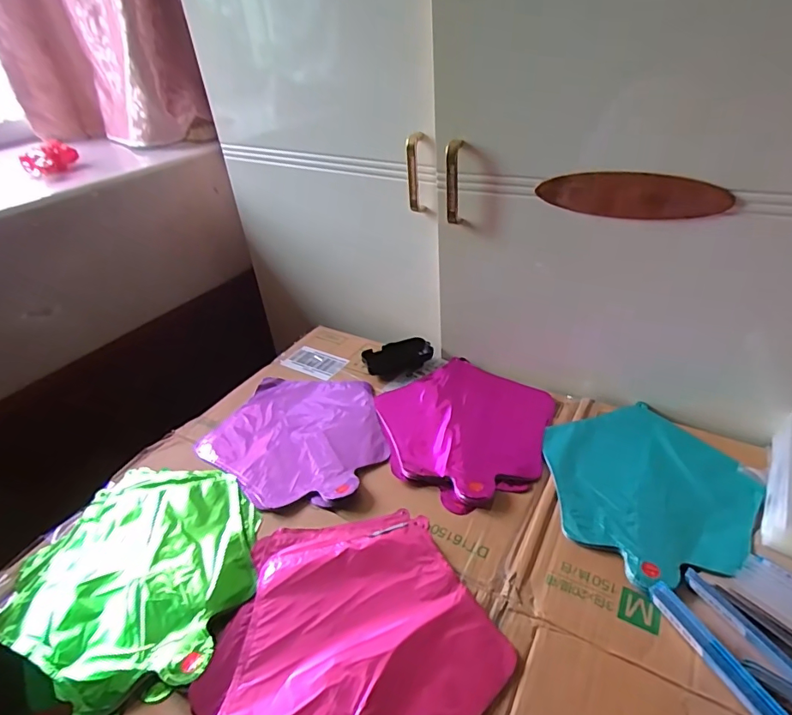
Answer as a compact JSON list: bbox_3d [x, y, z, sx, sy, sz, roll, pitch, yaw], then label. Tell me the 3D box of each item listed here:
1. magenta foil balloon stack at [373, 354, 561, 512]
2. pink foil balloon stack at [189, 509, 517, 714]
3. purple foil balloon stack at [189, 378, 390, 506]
[{"bbox_3d":[0.087,0.084,0.633,0.229,0.022,0.233,24,45,32],"label":"magenta foil balloon stack"},{"bbox_3d":[-0.046,0.246,0.418,0.235,0.013,0.252,-22,40,-22],"label":"pink foil balloon stack"},{"bbox_3d":[-0.121,0.094,0.634,0.232,0.017,0.222,17,41,26],"label":"purple foil balloon stack"}]

